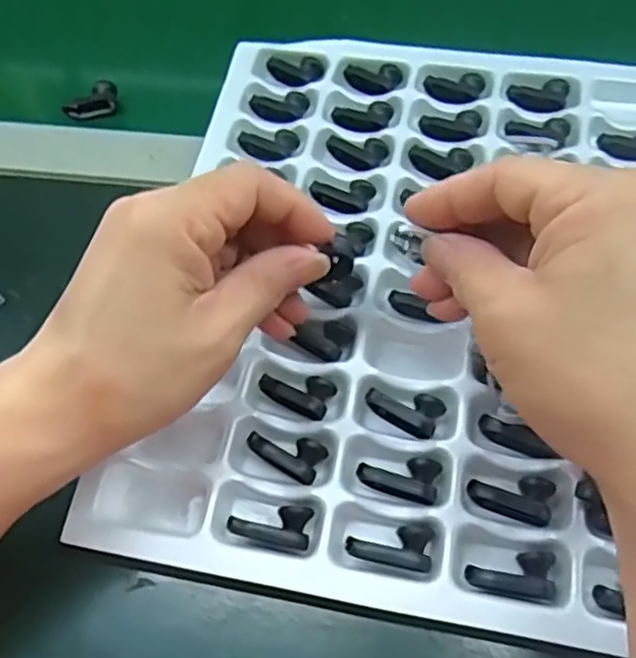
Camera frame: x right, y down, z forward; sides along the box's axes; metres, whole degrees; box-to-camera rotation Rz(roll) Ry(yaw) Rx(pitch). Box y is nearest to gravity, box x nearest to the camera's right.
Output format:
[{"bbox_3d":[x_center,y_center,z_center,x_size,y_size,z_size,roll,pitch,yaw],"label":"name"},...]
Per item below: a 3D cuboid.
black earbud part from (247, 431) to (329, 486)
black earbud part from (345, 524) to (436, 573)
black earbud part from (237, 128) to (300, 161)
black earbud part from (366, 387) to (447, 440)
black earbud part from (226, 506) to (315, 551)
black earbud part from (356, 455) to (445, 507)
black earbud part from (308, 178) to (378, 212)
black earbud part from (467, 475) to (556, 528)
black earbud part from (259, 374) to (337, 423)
[{"bbox_3d":[-0.015,0.055,0.315,0.035,0.007,0.019,25,64,17],"label":"black earbud part"},{"bbox_3d":[0.031,0.090,0.293,0.035,0.006,0.018,8,60,8],"label":"black earbud part"},{"bbox_3d":[-0.029,-0.111,0.414,0.033,0.009,0.023,31,66,20],"label":"black earbud part"},{"bbox_3d":[0.041,0.036,0.326,0.034,0.011,0.019,32,66,20],"label":"black earbud part"},{"bbox_3d":[-0.020,0.084,0.300,0.034,0.009,0.016,7,60,8],"label":"black earbud part"},{"bbox_3d":[0.036,0.064,0.308,0.035,0.007,0.019,13,61,11],"label":"black earbud part"},{"bbox_3d":[0.014,-0.076,0.389,0.036,0.008,0.019,18,63,14],"label":"black earbud part"},{"bbox_3d":[0.084,0.071,0.301,0.035,0.011,0.019,18,62,14],"label":"black earbud part"},{"bbox_3d":[-0.011,0.029,0.332,0.035,0.008,0.020,23,64,16],"label":"black earbud part"}]

